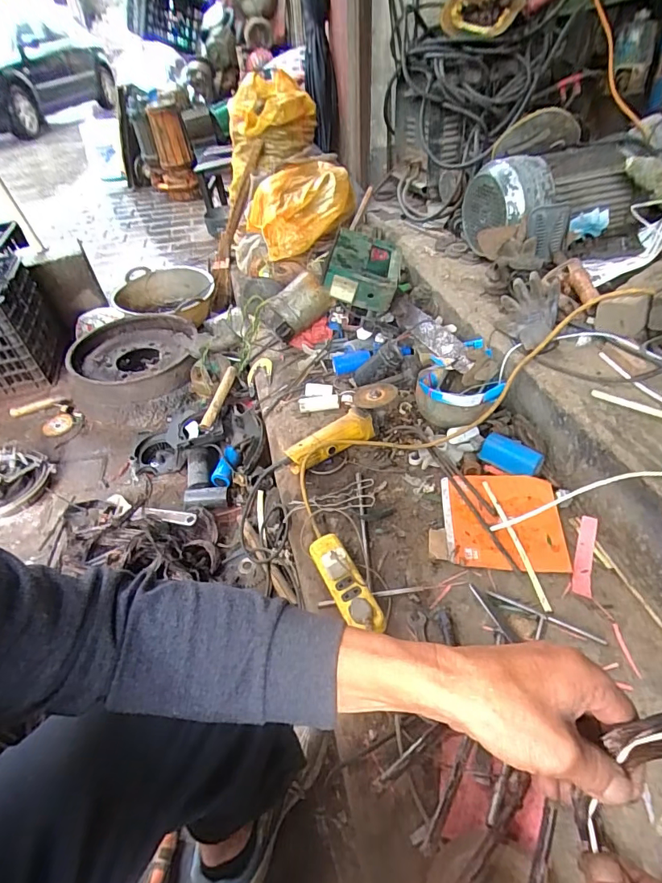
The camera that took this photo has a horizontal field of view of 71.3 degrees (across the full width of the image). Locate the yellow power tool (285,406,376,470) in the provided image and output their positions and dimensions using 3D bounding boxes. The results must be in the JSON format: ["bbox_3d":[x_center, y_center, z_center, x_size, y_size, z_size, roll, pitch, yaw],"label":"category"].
[{"bbox_3d":[-0.004,-0.003,1.021,0.198,0.066,0.077,-22,45,-19],"label":"yellow power tool"}]

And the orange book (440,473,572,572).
[{"bbox_3d":[0.311,0.138,0.845,0.201,0.021,0.203,3,42,7],"label":"orange book"}]

